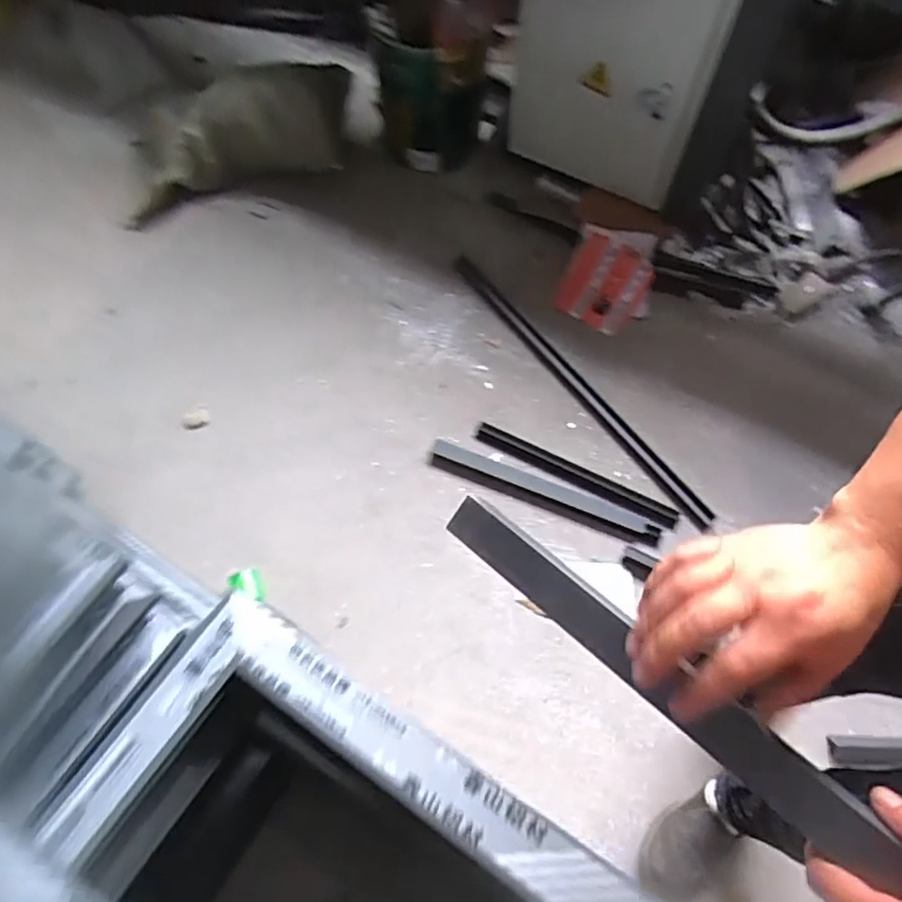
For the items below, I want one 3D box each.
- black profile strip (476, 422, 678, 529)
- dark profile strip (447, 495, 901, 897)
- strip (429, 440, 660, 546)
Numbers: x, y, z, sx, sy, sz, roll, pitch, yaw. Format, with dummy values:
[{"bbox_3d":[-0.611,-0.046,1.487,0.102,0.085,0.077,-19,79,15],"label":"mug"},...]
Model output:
[{"bbox_3d":[0.248,0.046,1.272,0.428,0.012,0.048,27,66,11],"label":"black profile strip"},{"bbox_3d":[0.125,0.137,0.405,0.325,0.009,0.034,38,86,26],"label":"dark profile strip"},{"bbox_3d":[0.181,0.080,1.254,0.465,0.015,0.065,20,65,8],"label":"strip"}]

